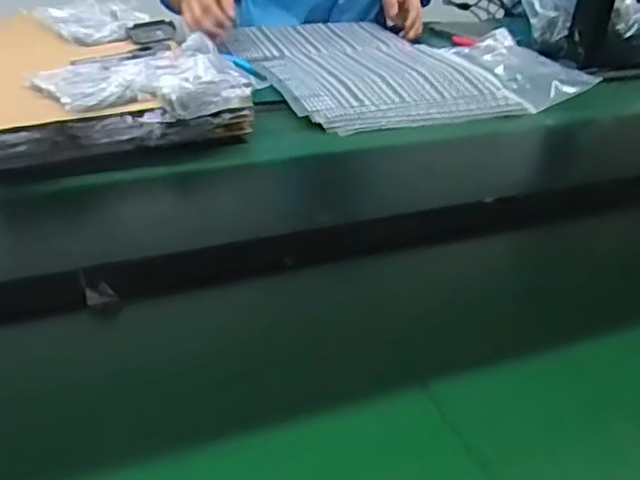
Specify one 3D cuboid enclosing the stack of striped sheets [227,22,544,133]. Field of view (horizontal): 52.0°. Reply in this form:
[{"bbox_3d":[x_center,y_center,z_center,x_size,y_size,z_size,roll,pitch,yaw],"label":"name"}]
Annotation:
[{"bbox_3d":[0.059,-0.275,1.000,0.335,0.034,0.412,-8,35,-18],"label":"stack of striped sheets"}]

